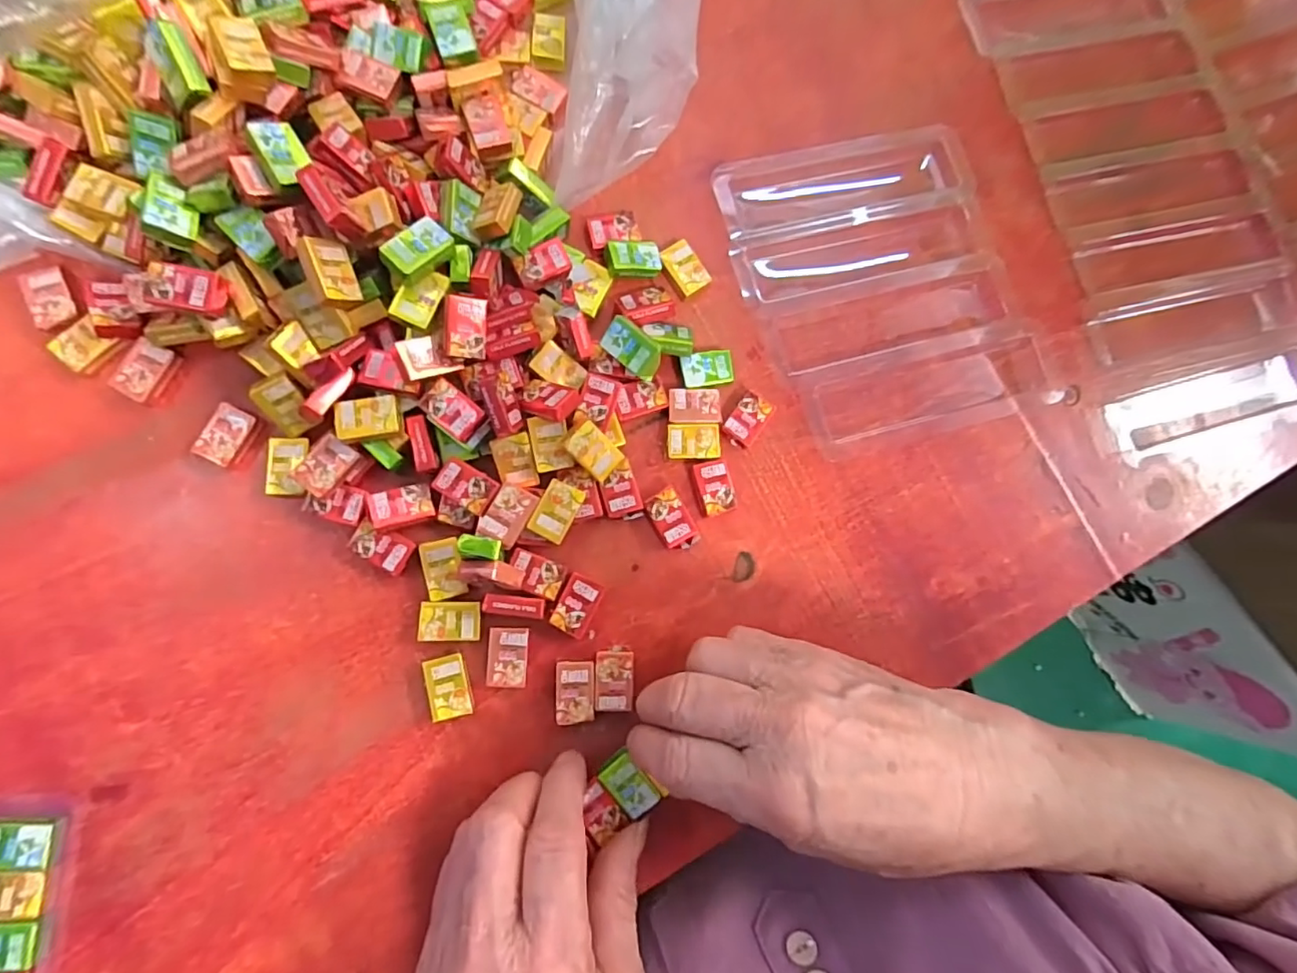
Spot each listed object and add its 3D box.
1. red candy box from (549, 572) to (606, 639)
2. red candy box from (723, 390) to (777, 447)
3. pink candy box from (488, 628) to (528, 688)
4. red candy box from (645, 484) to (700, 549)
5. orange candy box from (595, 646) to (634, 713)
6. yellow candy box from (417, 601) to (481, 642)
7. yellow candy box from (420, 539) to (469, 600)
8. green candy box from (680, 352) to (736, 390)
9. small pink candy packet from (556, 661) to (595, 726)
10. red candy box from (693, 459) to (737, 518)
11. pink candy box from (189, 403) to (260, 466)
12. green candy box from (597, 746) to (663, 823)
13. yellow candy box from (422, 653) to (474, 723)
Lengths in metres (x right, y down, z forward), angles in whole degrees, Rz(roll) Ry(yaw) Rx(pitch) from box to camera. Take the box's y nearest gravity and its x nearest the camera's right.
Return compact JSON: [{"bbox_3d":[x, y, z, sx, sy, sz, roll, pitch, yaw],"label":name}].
[{"bbox_3d":[-0.032,0.053,0.261,0.016,0.008,0.026,27,81,-3],"label":"red candy box"},{"bbox_3d":[0.049,-0.033,0.282,0.017,0.007,0.025,34,80,-2],"label":"red candy box"},{"bbox_3d":[-0.061,0.074,0.254,0.017,0.007,0.024,3,83,-6],"label":"pink candy box"},{"bbox_3d":[0.011,0.016,0.271,0.016,0.008,0.029,-26,87,-9],"label":"red candy box"},{"bbox_3d":[-0.015,0.086,0.259,0.017,0.008,0.027,3,83,-7],"label":"orange candy box"},{"bbox_3d":[-0.086,0.059,0.252,0.025,0.004,0.017,1,83,-7],"label":"yellow candy box"},{"bbox_3d":[-0.090,0.036,0.254,0.016,0.004,0.026,-12,85,-8],"label":"yellow candy box"},{"bbox_3d":[0.028,-0.057,0.283,0.025,0.008,0.017,-10,84,-8],"label":"green candy box"},{"bbox_3d":[-0.032,0.090,0.255,0.017,0.008,0.026,0,83,-7],"label":"small pink candy packet"},{"bbox_3d":[0.031,0.001,0.276,0.016,0.008,0.025,-12,85,-8],"label":"red candy box"},{"bbox_3d":[-0.183,-0.022,0.253,0.018,0.011,0.025,29,81,-3],"label":"pink candy box"},{"bbox_3d":[-0.008,0.129,0.250,0.016,0.004,0.026,-38,89,-10],"label":"green candy box"},{"bbox_3d":[-0.086,0.086,0.250,0.017,0.008,0.026,-12,85,-8],"label":"yellow candy box"}]

